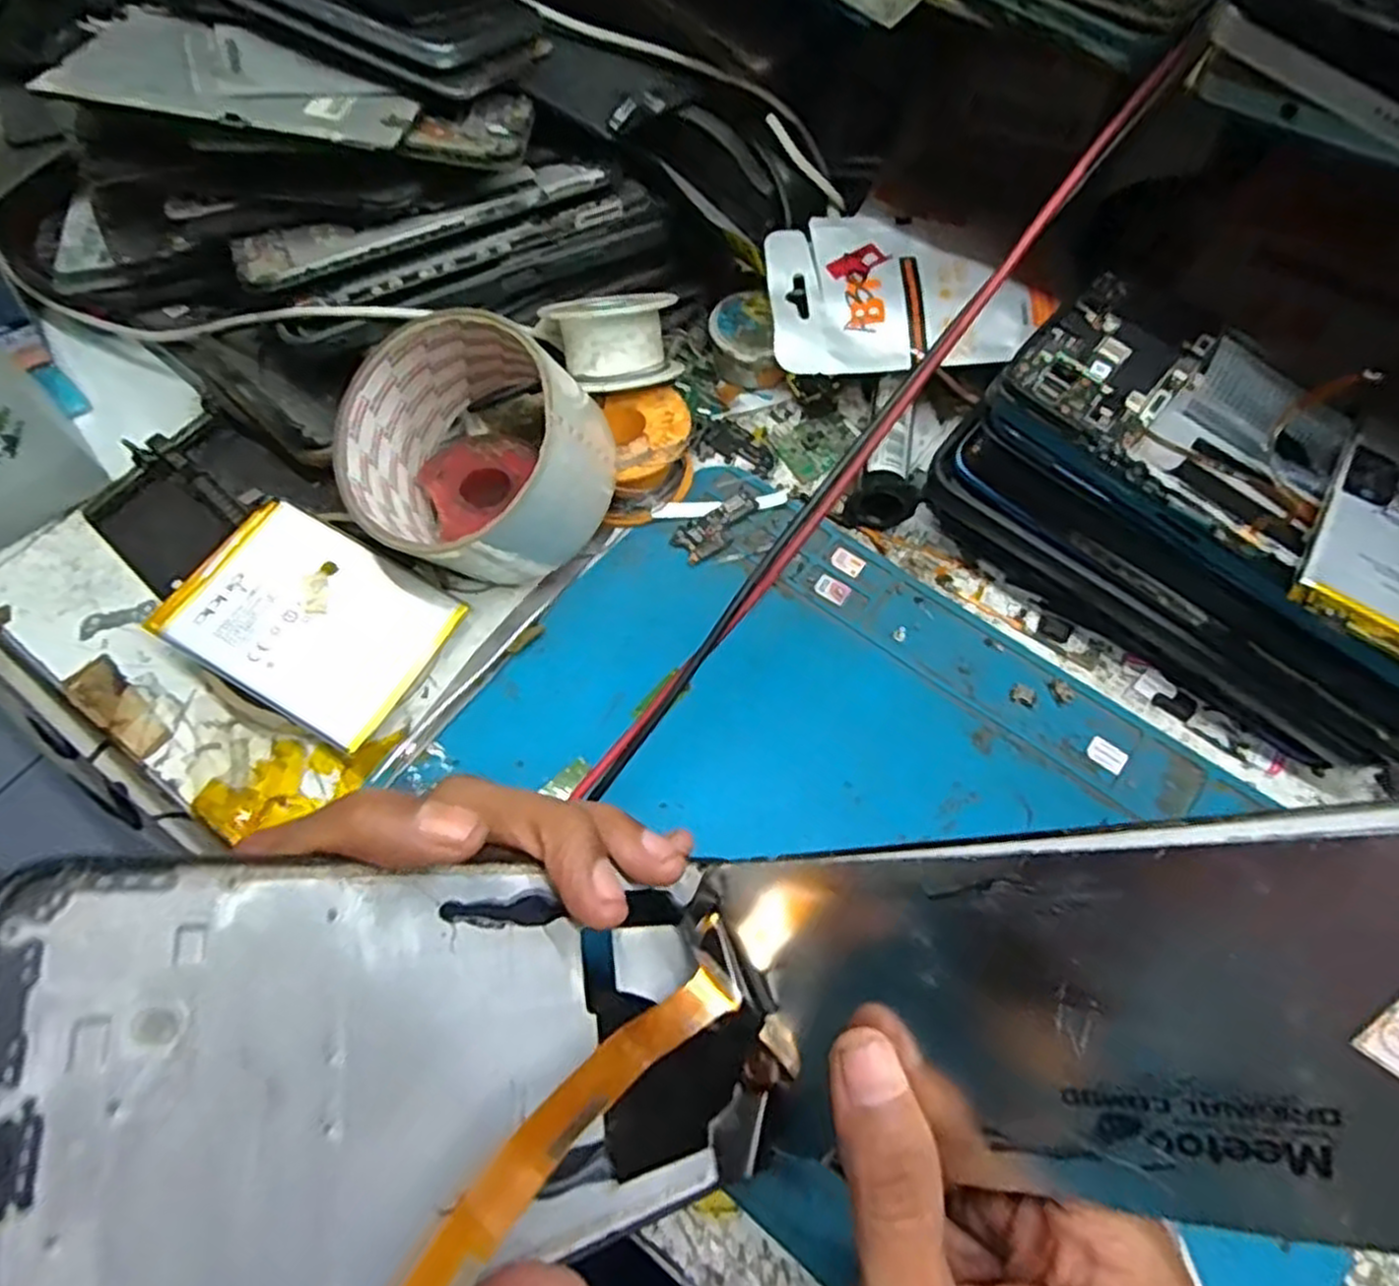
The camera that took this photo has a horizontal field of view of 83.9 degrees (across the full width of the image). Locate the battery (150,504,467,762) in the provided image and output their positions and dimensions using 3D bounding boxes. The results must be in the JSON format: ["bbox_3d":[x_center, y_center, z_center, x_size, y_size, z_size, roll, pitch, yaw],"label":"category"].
[{"bbox_3d":[-0.135,-0.009,0.270,0.084,0.004,0.062,31,69,4],"label":"battery"}]

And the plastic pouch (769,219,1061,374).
[{"bbox_3d":[0.081,-0.140,0.312,0.104,0.016,0.073,5,62,3],"label":"plastic pouch"}]

